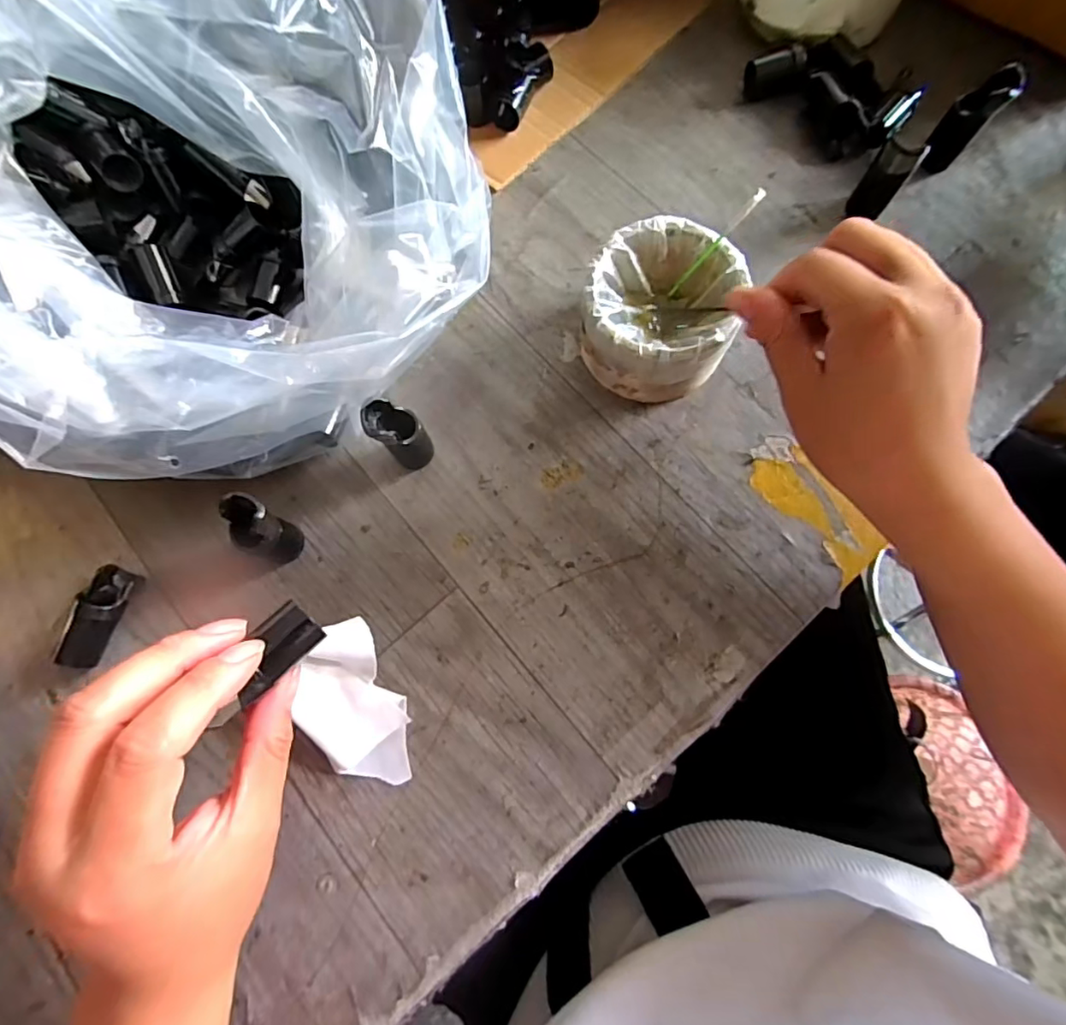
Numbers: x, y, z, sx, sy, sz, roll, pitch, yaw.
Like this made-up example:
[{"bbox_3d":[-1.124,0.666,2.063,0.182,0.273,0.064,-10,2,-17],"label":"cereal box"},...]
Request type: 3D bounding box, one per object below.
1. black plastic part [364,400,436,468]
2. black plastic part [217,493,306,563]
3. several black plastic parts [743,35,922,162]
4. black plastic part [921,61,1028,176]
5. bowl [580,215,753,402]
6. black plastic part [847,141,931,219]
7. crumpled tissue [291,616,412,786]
[{"bbox_3d":[-0.072,-0.042,0.286,0.024,0.051,0.025,0,76,2],"label":"black plastic part"},{"bbox_3d":[-0.138,0.009,0.274,0.022,0.052,0.024,22,78,7],"label":"black plastic part"},{"bbox_3d":[0.196,-0.275,0.353,0.057,0.022,0.096,-39,78,-7],"label":"several black plastic parts"},{"bbox_3d":[0.265,-0.238,0.325,0.024,0.054,0.024,0,76,2],"label":"black plastic part"},{"bbox_3d":[0.071,-0.110,0.300,0.080,0.050,0.083,0,76,2],"label":"bowl"},{"bbox_3d":[0.210,-0.199,0.320,0.022,0.048,0.009,34,80,9],"label":"black plastic part"},{"bbox_3d":[-0.089,0.098,0.265,0.043,0.024,0.080,-26,77,-4],"label":"crumpled tissue"}]

